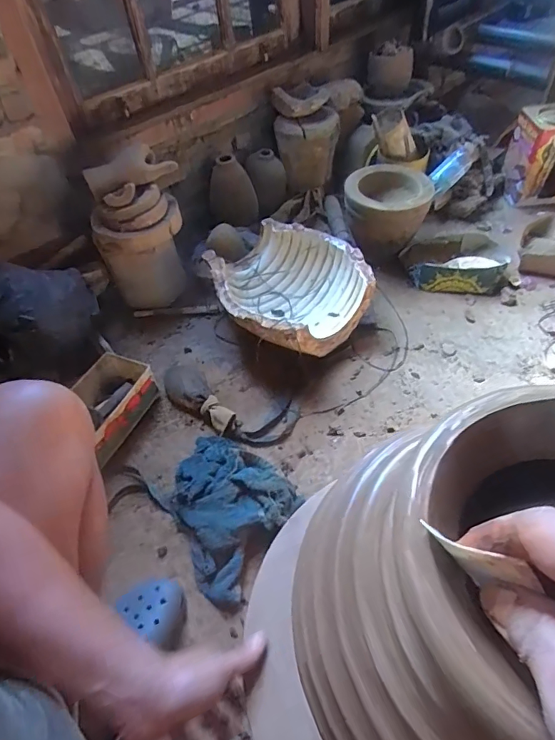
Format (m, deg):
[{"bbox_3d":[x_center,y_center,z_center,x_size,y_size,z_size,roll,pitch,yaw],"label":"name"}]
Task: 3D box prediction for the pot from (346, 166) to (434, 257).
[{"bbox_3d":[0.287,-0.407,1.199,0.204,0.178,0.204,-3,51,3],"label":"pot"}]

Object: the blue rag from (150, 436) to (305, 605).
[{"bbox_3d":[-0.106,0.245,0.818,0.260,0.057,0.238,30,60,26],"label":"blue rag"}]

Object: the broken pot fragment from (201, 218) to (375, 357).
[{"bbox_3d":[0.025,-0.178,1.082,0.326,0.173,0.339,-3,51,3],"label":"broken pot fragment"}]

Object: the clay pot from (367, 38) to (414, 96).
[{"bbox_3d":[0.352,-0.947,1.406,0.134,0.116,0.108,4,52,9],"label":"clay pot"}]

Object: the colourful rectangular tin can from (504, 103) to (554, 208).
[{"bbox_3d":[0.765,-0.618,1.286,0.195,0.217,0.133,0,51,6],"label":"colourful rectangular tin can"}]

